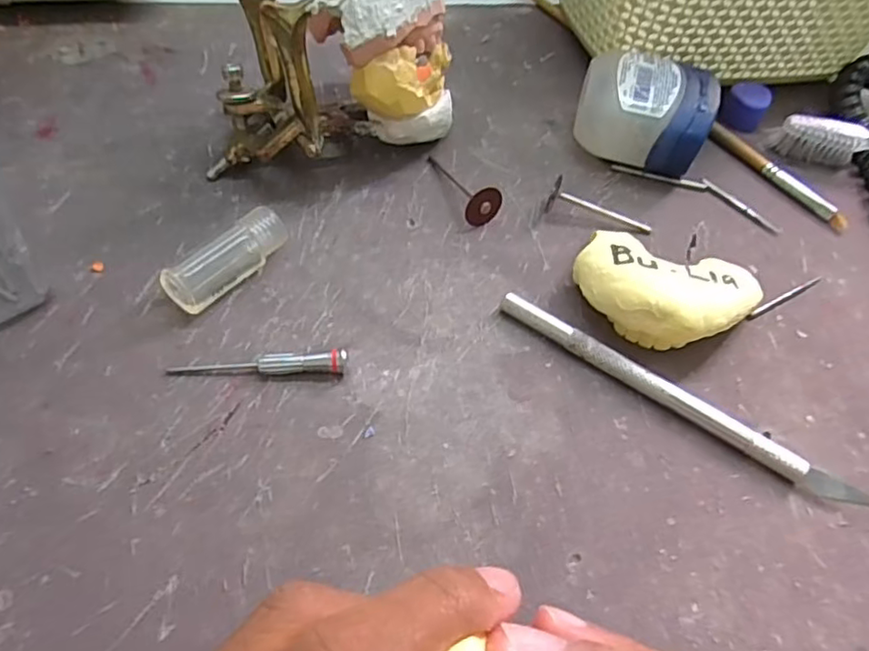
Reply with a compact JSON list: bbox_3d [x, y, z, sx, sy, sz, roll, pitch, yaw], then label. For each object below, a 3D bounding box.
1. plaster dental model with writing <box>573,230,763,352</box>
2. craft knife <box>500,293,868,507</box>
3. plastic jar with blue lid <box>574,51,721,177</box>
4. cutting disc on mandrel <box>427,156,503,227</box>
[{"bbox_3d":[0.084,-0.011,0.236,0.063,0.027,0.045,22,56,11],"label":"plaster dental model with writing"},{"bbox_3d":[0.084,0.025,0.221,0.137,0.009,0.010,30,58,15],"label":"craft knife"},{"bbox_3d":[0.094,-0.096,0.290,0.059,0.037,0.048,21,56,10],"label":"plastic jar with blue lid"},{"bbox_3d":[0.012,-0.061,0.277,0.016,0.016,0.046,-19,44,-17],"label":"cutting disc on mandrel"}]

